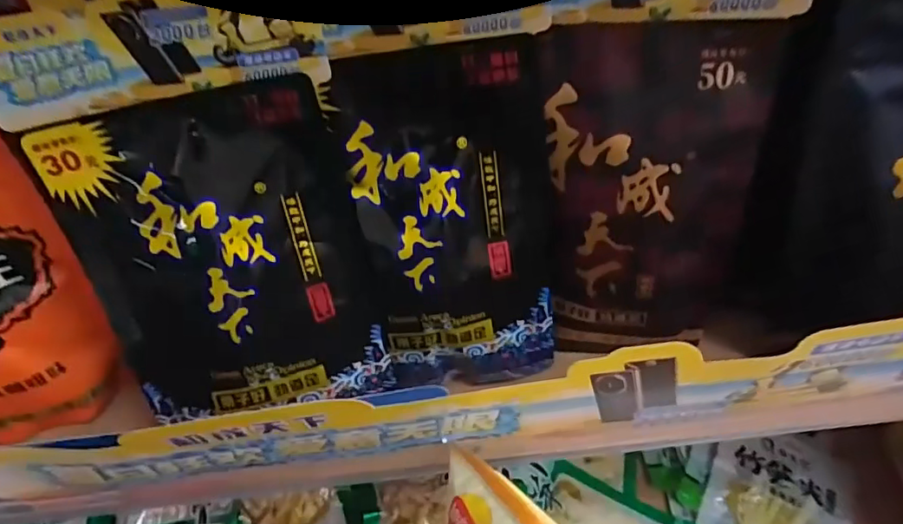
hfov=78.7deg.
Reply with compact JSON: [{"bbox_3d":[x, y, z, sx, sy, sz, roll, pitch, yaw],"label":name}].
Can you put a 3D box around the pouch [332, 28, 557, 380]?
[{"bbox_3d":[0.003,-0.019,0.321,0.108,0.193,0.065,-10,41,-3],"label":"pouch"}]

